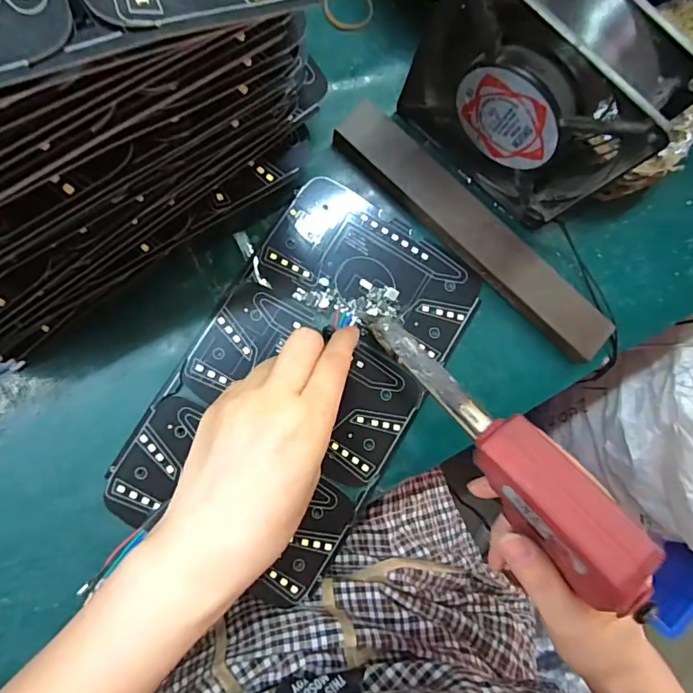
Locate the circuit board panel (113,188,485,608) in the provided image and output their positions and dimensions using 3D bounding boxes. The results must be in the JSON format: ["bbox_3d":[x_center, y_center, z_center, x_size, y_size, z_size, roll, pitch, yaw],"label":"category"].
[{"bbox_3d":[-0.023,0.020,0.290,0.132,0.006,0.228,31,83,-3],"label":"circuit board panel"}]

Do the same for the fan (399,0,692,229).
[{"bbox_3d":[0.093,-0.133,0.254,0.120,0.115,0.041,39,82,-2],"label":"fan"}]

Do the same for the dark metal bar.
[{"bbox_3d":[0.079,-0.070,0.301,0.206,0.016,0.035,43,82,-1],"label":"dark metal bar"}]

